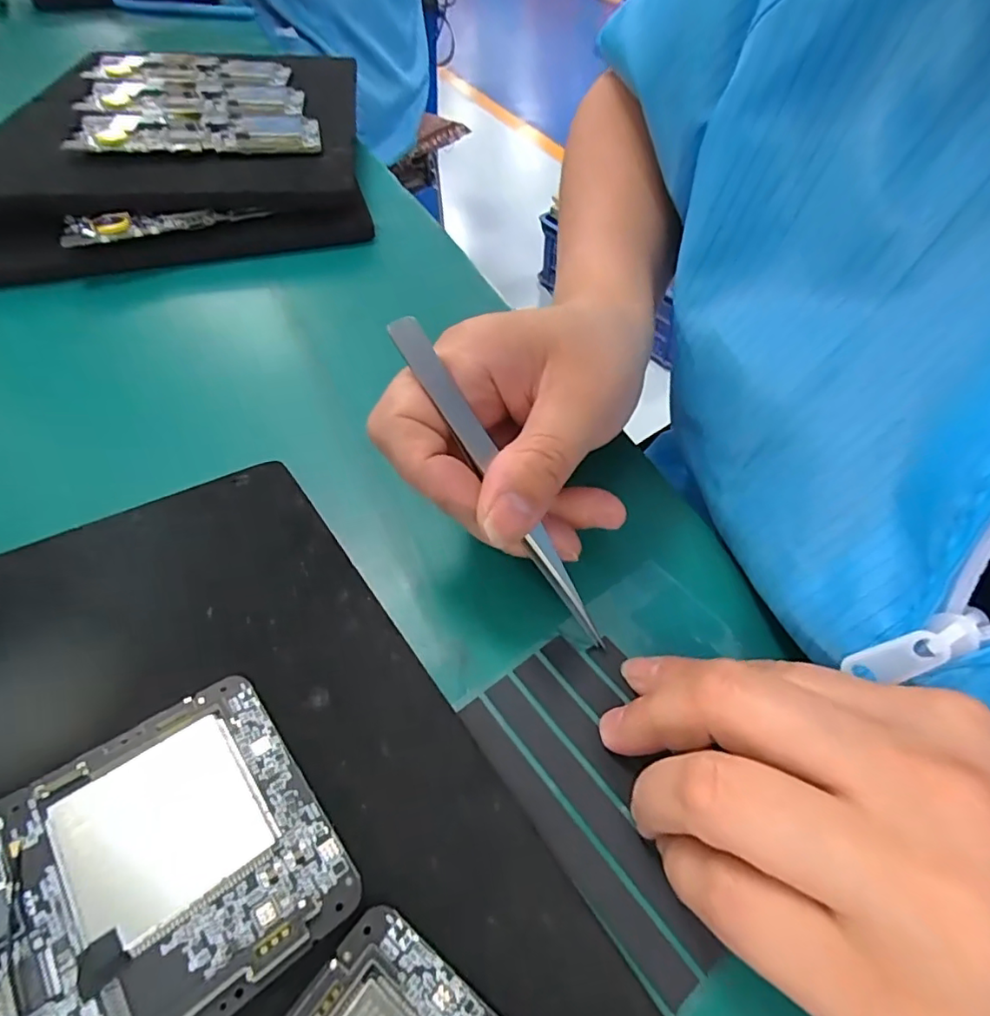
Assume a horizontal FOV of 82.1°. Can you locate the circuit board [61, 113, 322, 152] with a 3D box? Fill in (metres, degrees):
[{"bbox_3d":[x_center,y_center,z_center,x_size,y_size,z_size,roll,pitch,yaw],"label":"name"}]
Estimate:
[{"bbox_3d":[-0.202,-0.257,0.391,0.154,0.019,0.073,-15,53,-12],"label":"circuit board"}]

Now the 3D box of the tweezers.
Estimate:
[{"bbox_3d":[0.004,-0.007,0.189,0.012,0.123,0.014,-43,21,-28],"label":"tweezers"}]

